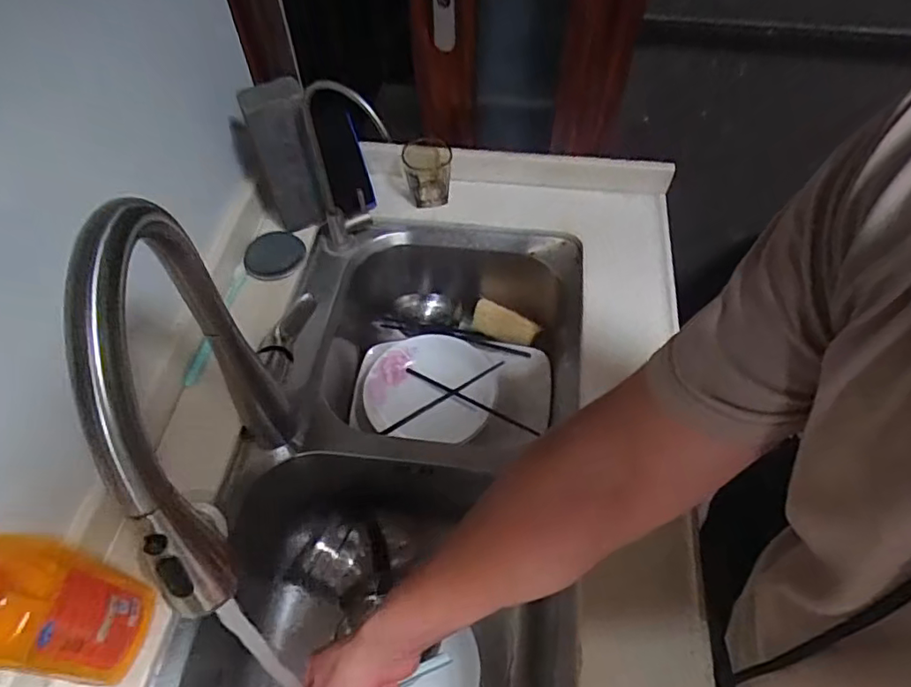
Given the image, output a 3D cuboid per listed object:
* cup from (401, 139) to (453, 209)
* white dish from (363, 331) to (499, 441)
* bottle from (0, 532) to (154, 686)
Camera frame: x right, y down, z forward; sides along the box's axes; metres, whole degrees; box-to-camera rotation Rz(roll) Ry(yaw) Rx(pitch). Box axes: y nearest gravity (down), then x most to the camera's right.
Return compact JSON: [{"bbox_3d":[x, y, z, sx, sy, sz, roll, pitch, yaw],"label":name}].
[{"bbox_3d":[-0.042,-0.258,0.874,0.069,0.073,0.066,0,56,0],"label":"cup"},{"bbox_3d":[-0.038,0.069,0.864,0.189,0.061,0.166,-1,56,0],"label":"white dish"},{"bbox_3d":[-0.318,0.204,0.451,0.049,0.229,0.090,7,57,5],"label":"bottle"}]

